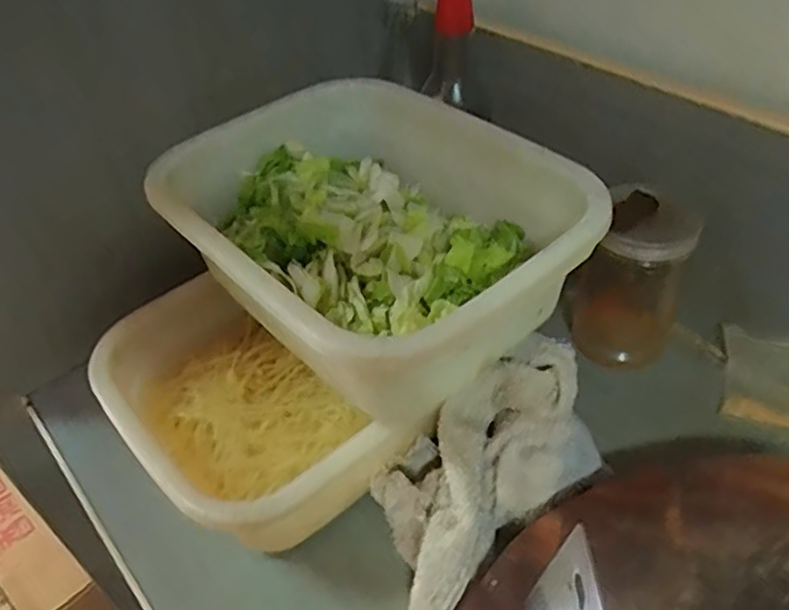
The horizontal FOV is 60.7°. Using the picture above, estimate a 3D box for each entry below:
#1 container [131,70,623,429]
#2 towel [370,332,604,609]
[{"bbox_3d":[-0.017,-0.049,0.492,0.228,0.099,0.282,-33,50,-26],"label":"container"},{"bbox_3d":[0.060,0.121,0.486,0.109,0.063,0.212,27,66,32],"label":"towel"}]

